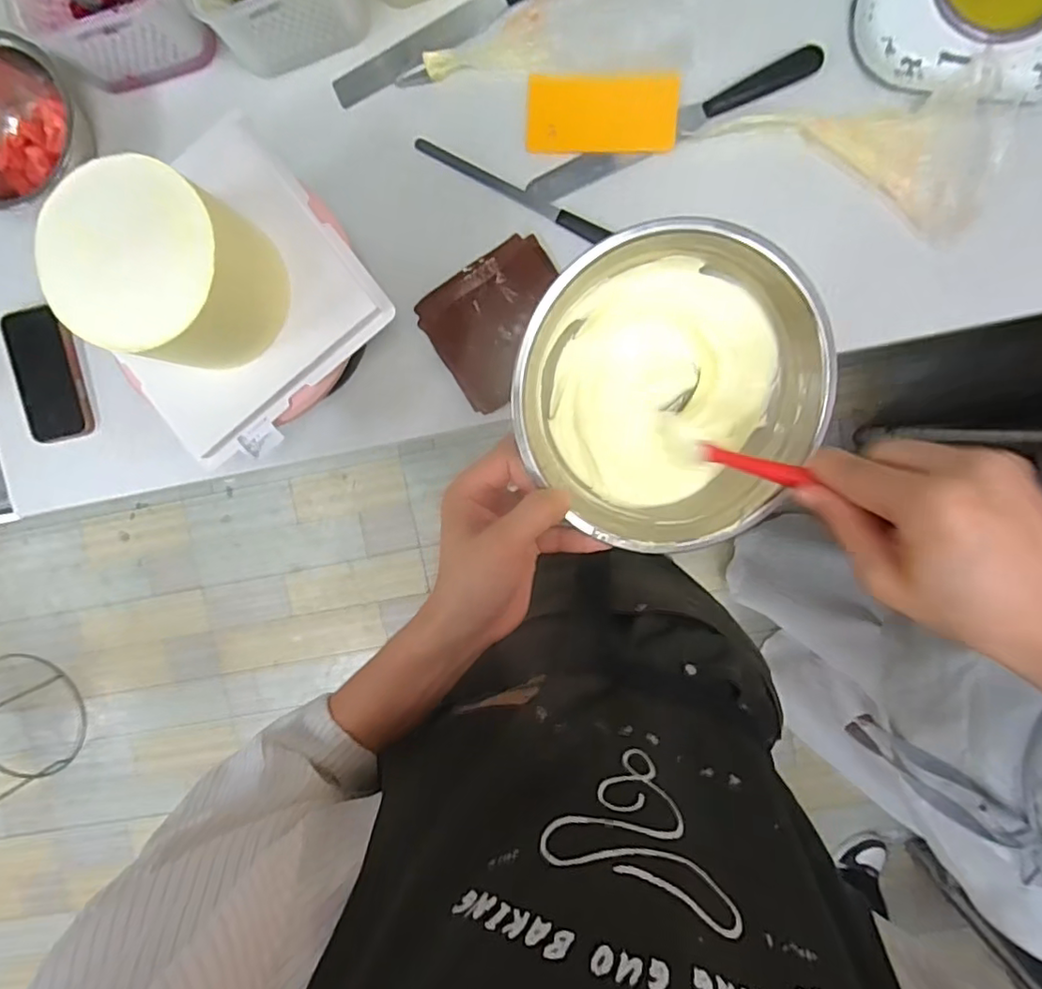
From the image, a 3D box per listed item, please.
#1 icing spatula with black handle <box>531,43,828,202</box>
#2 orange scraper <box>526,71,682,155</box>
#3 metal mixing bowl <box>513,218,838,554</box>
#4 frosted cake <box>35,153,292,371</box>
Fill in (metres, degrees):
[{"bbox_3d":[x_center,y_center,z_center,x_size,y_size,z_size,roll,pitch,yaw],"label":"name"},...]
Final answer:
[{"bbox_3d":[0.156,-0.382,0.612,0.312,0.016,0.032,-24,92,6],"label":"icing spatula with black handle"},{"bbox_3d":[0.085,-0.400,0.618,0.155,0.005,0.076,2,95,5],"label":"orange scraper"},{"bbox_3d":[0.094,-0.063,0.369,0.180,0.078,0.179,1,99,5],"label":"metal mixing bowl"},{"bbox_3d":[-0.274,-0.165,0.455,0.129,0.119,0.137,16,96,3],"label":"frosted cake"}]

